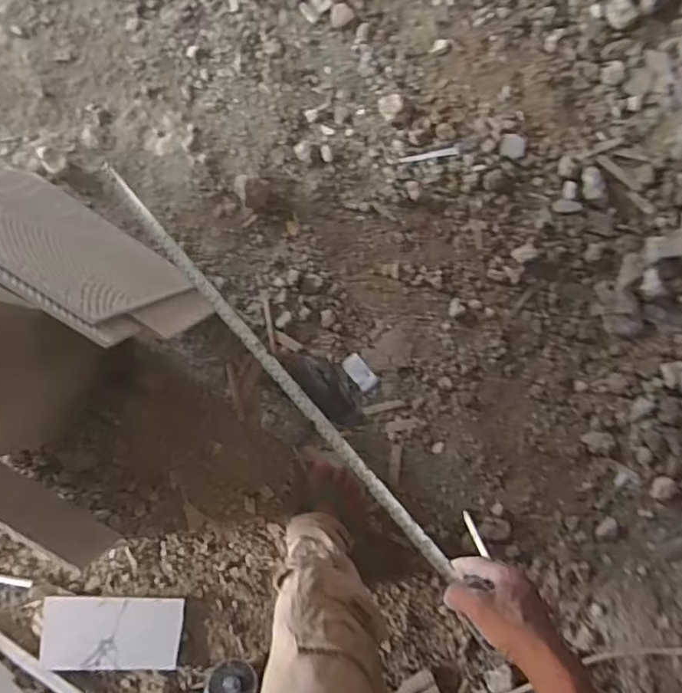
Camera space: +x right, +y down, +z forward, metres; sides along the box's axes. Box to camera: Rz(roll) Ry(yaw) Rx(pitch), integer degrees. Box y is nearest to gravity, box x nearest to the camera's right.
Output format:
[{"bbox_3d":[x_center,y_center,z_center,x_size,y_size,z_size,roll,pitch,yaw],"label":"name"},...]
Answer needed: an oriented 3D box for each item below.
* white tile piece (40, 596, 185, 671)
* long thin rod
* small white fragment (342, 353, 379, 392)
[{"bbox_3d":[-0.430,0.543,1.104,0.248,0.014,0.133,4,87,-7],"label":"white tile piece"},{"bbox_3d":[-0.084,0.021,0.700,0.018,0.015,0.616,-40,84,-7],"label":"long thin rod"},{"bbox_3d":[0.039,0.053,1.188,0.042,0.009,0.076,-37,92,-7],"label":"small white fragment"}]

